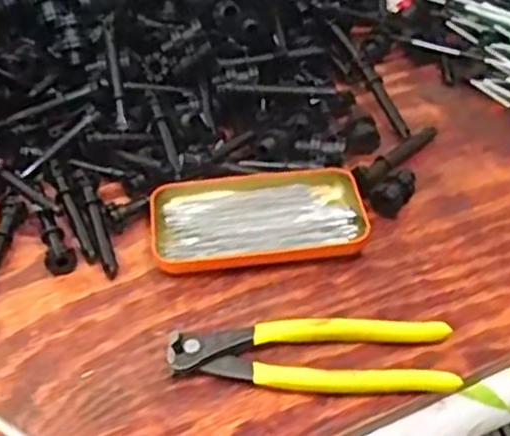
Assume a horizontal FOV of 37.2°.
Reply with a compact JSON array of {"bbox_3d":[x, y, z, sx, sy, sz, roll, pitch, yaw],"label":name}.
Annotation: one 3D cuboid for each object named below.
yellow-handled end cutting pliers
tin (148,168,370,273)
[{"bbox_3d":[0.034,0.083,0.447,0.165,0.015,0.046,-2,44,-1],"label":"yellow-handled end cutting pliers"},{"bbox_3d":[0.001,-0.002,0.530,0.145,0.017,0.075,-6,44,-5],"label":"tin"}]

